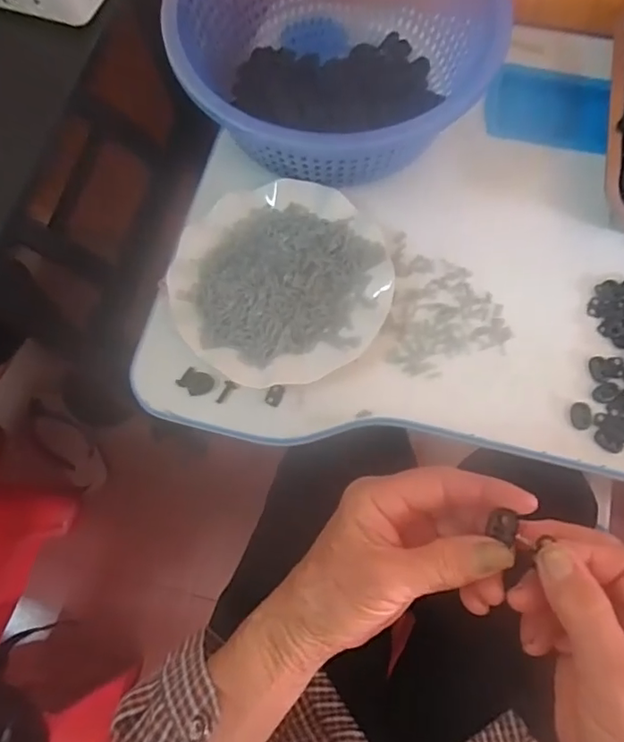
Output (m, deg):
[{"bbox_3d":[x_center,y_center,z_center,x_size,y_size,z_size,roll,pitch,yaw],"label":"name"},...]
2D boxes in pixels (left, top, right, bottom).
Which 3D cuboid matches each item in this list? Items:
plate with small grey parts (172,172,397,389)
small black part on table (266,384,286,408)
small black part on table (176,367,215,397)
[{"bbox_3d":[-0.027,-0.079,0.468,0.180,0.037,0.182,0,73,2],"label":"plate with small grey parts"},{"bbox_3d":[-0.030,0.019,0.453,0.012,0.004,0.019,20,74,8],"label":"small black part on table"},{"bbox_3d":[-0.097,0.009,0.458,0.026,0.004,0.022,32,76,11],"label":"small black part on table"}]

